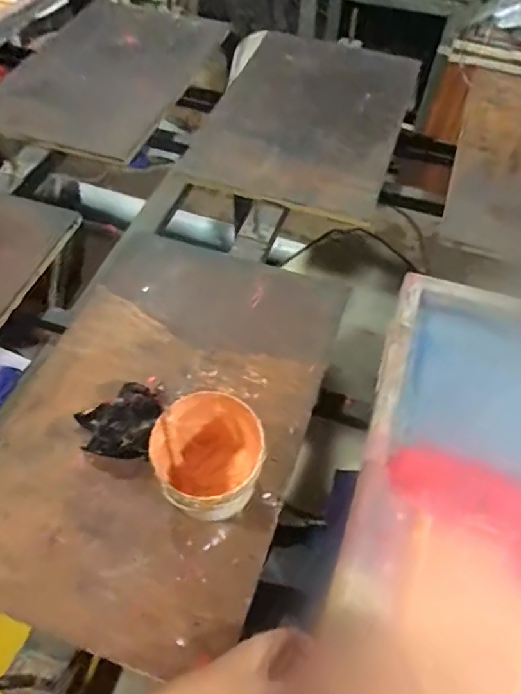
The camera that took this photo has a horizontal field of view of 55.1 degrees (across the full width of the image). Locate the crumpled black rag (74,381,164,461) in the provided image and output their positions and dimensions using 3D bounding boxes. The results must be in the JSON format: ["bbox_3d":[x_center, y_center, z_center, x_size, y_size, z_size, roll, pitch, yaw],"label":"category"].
[{"bbox_3d":[-0.185,0.101,0.666,0.103,0.068,0.094,-25,61,-17],"label":"crumpled black rag"}]

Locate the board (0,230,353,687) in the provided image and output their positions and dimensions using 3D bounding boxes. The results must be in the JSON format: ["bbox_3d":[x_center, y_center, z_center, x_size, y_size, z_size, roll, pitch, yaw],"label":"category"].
[{"bbox_3d":[-0.133,0.062,0.671,0.386,0.158,0.580,17,58,9],"label":"board"}]

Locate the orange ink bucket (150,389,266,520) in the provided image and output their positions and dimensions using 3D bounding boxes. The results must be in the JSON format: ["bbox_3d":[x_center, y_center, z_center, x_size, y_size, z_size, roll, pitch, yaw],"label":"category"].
[{"bbox_3d":[-0.060,0.140,0.596,0.119,0.134,0.132,5,57,1],"label":"orange ink bucket"}]

